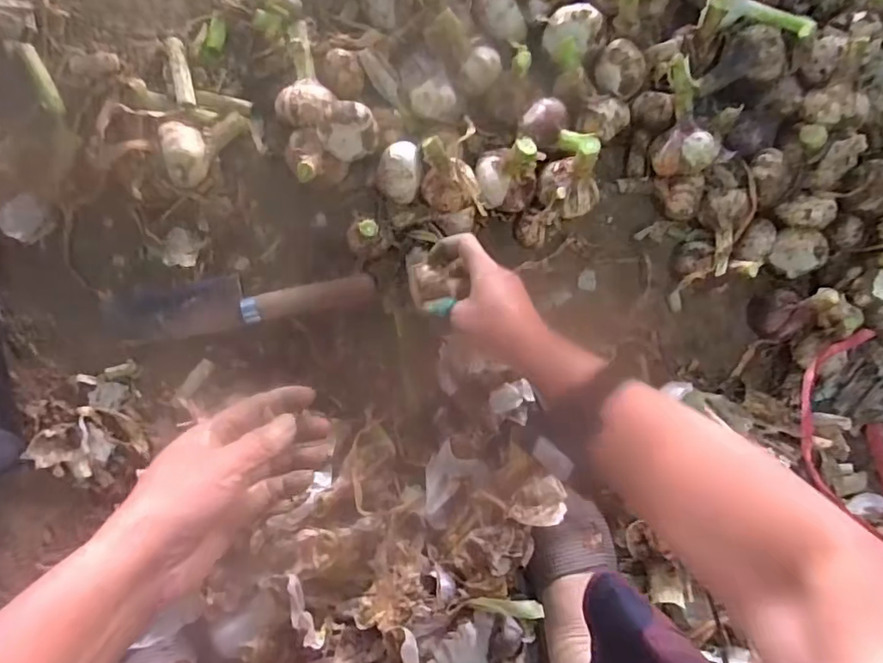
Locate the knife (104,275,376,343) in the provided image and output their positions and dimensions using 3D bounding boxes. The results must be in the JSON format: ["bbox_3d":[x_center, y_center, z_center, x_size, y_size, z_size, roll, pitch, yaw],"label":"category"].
[{"bbox_3d":[-0.186,-0.029,0.491,0.238,0.029,0.047,-9,88,-10],"label":"knife"}]

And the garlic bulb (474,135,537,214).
[{"bbox_3d":[0.065,-0.144,0.487,0.057,0.067,0.049,9,85,-8],"label":"garlic bulb"}]

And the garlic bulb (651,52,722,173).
[{"bbox_3d":[0.234,-0.204,0.502,0.058,0.038,0.102,-12,105,-10],"label":"garlic bulb"}]

